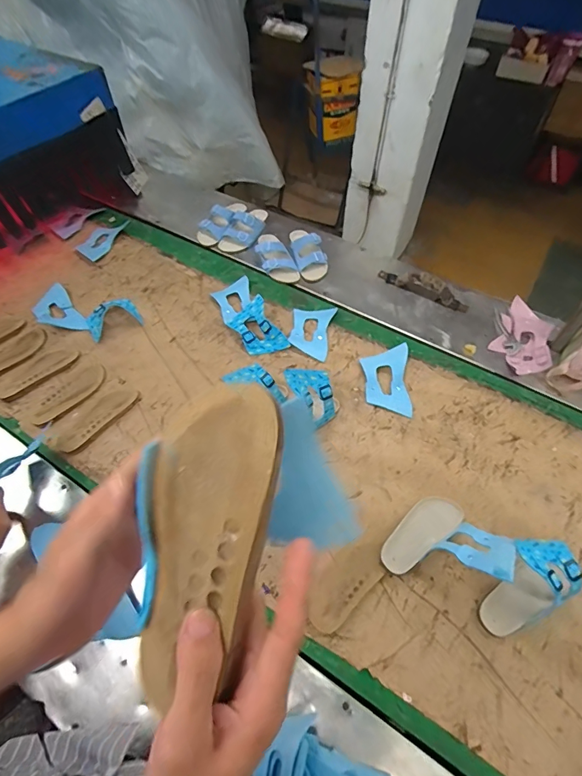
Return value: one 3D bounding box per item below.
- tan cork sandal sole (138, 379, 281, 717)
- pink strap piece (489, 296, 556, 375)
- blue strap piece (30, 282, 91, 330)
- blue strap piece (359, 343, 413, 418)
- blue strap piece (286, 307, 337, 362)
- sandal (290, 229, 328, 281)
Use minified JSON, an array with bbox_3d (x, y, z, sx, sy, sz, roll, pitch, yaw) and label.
[{"bbox_3d":[-0.057,0.095,0.251,0.081,0.017,0.201,15,94,10],"label":"tan cork sandal sole"},{"bbox_3d":[0.663,-0.148,1.132,0.151,0.036,0.258,25,59,16],"label":"pink strap piece"},{"bbox_3d":[-0.684,-0.210,1.187,0.113,0.019,0.191,-39,77,-1],"label":"blue strap piece"},{"bbox_3d":[0.245,-0.022,1.019,0.113,0.040,0.189,0,56,0],"label":"blue strap piece"},{"bbox_3d":[0.057,-0.161,1.134,0.111,0.014,0.182,9,56,6],"label":"blue strap piece"},{"bbox_3d":[0.059,-0.434,1.301,0.106,0.057,0.192,-7,56,-5],"label":"sandal"}]

